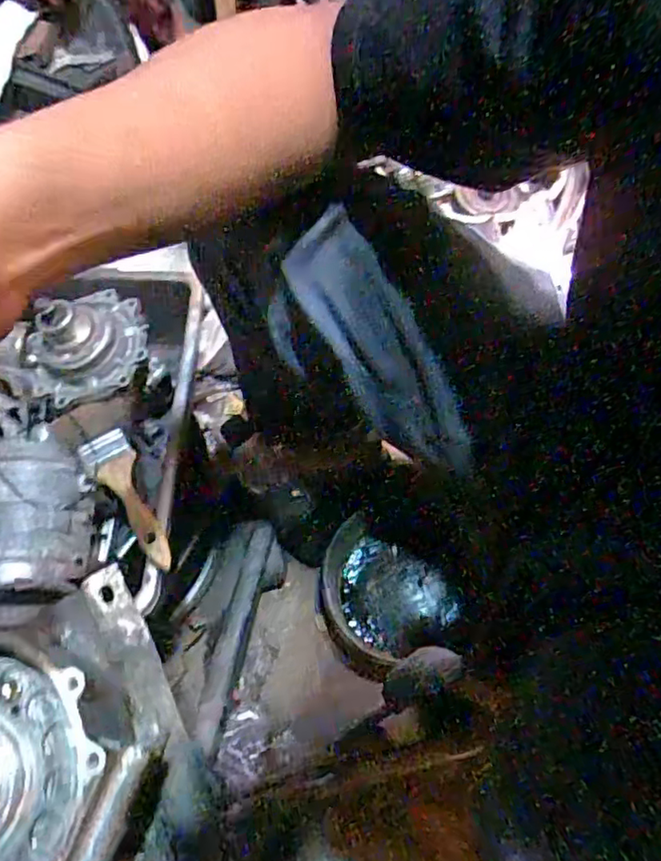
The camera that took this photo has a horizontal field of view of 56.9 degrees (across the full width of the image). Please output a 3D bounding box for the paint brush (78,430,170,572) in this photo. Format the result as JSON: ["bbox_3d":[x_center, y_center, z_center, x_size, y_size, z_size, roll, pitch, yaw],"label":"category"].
[{"bbox_3d":[-0.180,0.059,0.565,0.044,0.014,0.149,-35,68,-18],"label":"paint brush"}]

